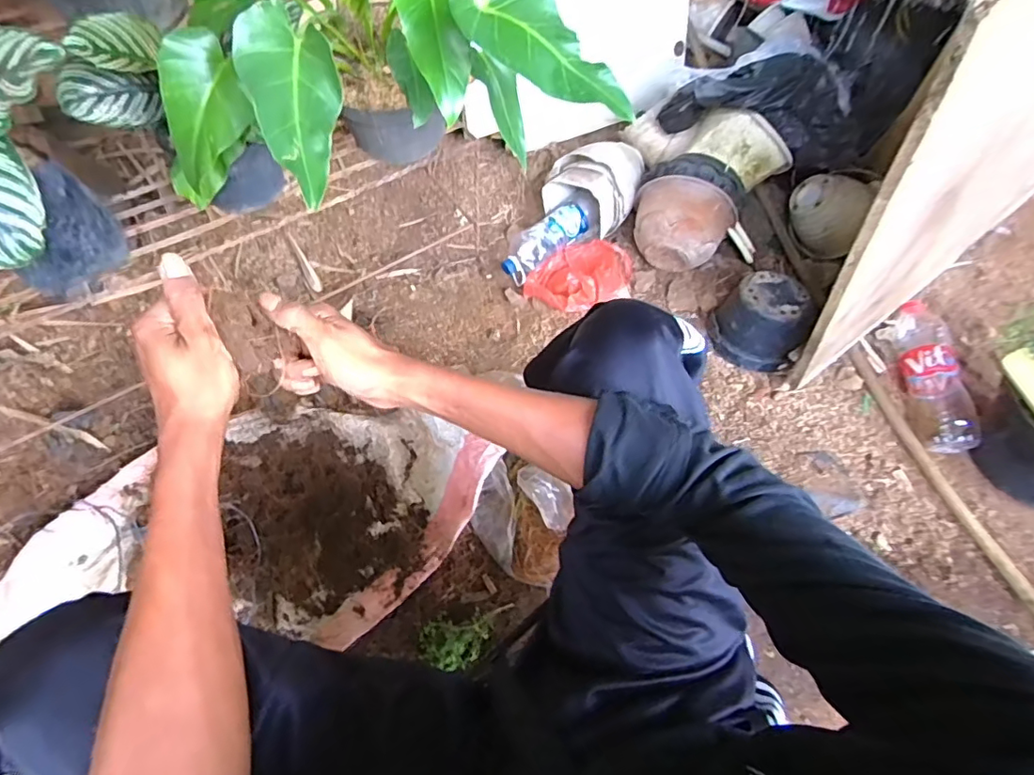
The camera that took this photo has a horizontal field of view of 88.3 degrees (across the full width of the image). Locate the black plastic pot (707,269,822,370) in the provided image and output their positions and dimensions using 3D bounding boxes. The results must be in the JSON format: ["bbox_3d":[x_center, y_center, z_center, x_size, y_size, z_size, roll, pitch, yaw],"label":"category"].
[{"bbox_3d":[0.472,-0.134,1.038,0.157,0.125,0.159,2,55,-3],"label":"black plastic pot"}]

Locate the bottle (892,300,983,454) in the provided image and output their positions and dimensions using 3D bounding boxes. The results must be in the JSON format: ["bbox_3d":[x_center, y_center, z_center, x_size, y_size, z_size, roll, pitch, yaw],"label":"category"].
[{"bbox_3d":[0.791,-0.040,1.026,0.083,0.095,0.340,8,55,1],"label":"bottle"}]

